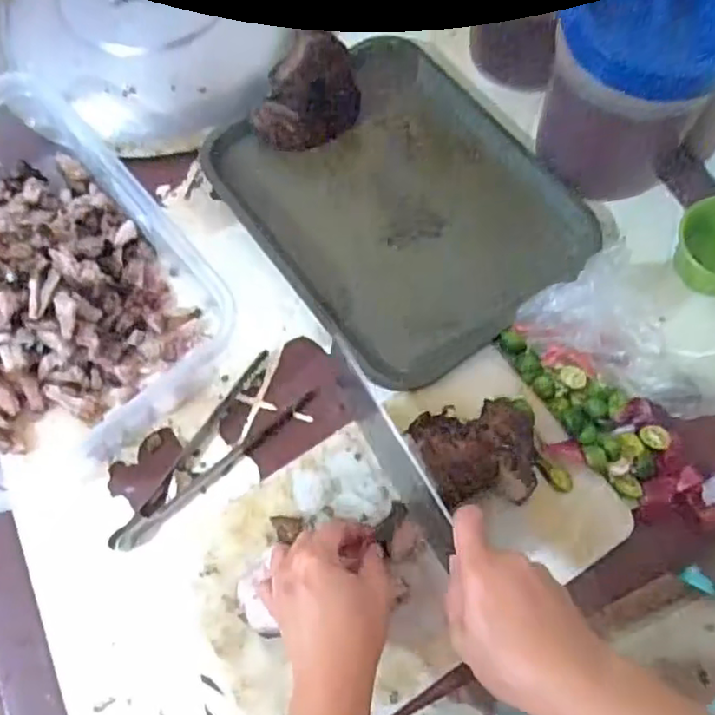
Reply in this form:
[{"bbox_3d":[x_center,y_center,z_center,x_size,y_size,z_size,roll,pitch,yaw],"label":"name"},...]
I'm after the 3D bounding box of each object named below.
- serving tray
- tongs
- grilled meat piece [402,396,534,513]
[{"bbox_3d":[0.041,-0.156,0.624,0.267,0.019,0.322,-35,71,-11],"label":"serving tray"},{"bbox_3d":[-0.127,0.083,0.552,0.061,0.012,0.197,40,74,15],"label":"tongs"},{"bbox_3d":[0.096,0.073,0.510,0.102,0.051,0.083,-13,69,-4],"label":"grilled meat piece"}]

